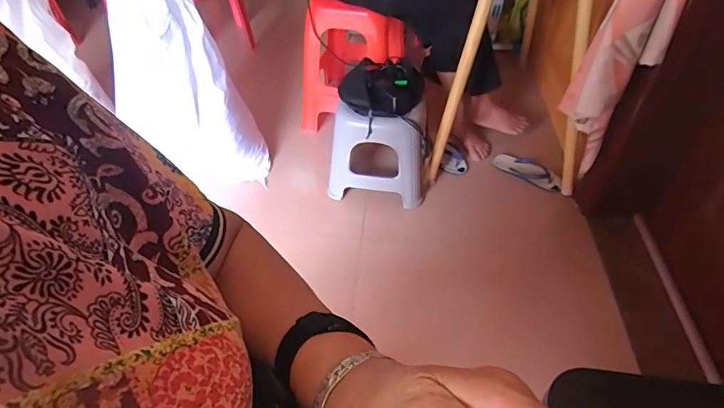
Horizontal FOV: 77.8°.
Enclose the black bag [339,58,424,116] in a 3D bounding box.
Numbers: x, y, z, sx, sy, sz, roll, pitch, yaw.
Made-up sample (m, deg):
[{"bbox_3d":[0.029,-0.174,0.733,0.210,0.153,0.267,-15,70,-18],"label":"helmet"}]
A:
[{"bbox_3d":[0.057,-0.341,1.296,0.243,0.064,0.224,2,46,3],"label":"black bag"}]

